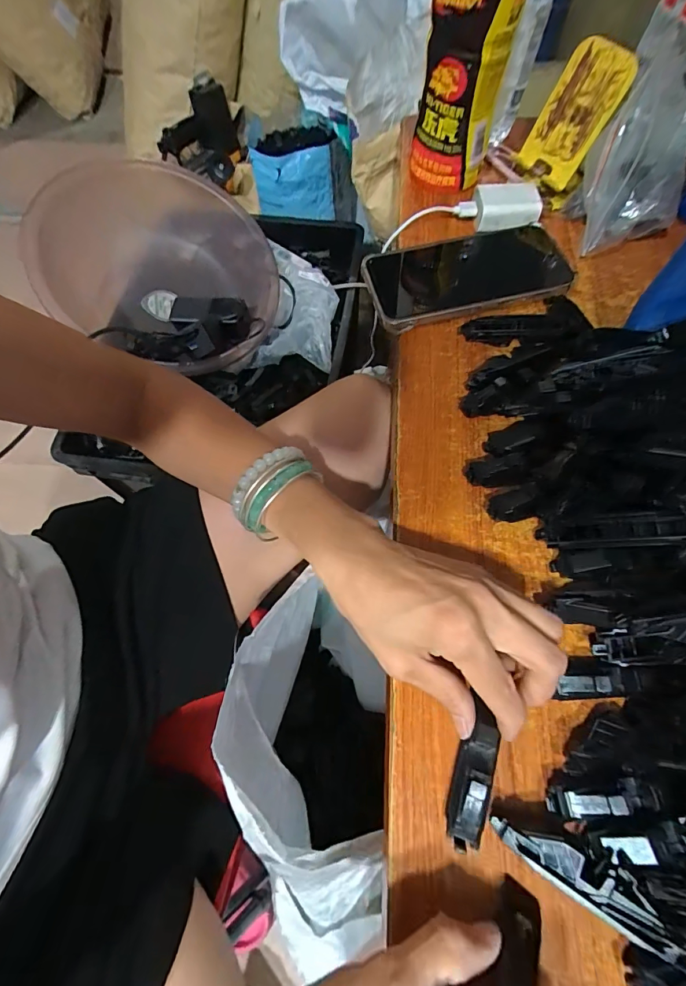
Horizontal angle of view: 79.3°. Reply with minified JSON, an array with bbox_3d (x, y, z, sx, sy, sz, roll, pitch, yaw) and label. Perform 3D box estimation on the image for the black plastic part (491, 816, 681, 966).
[{"bbox_3d":[0.107,0.173,0.187,0.073,0.016,0.019,28,69,12],"label":"black plastic part"}]

